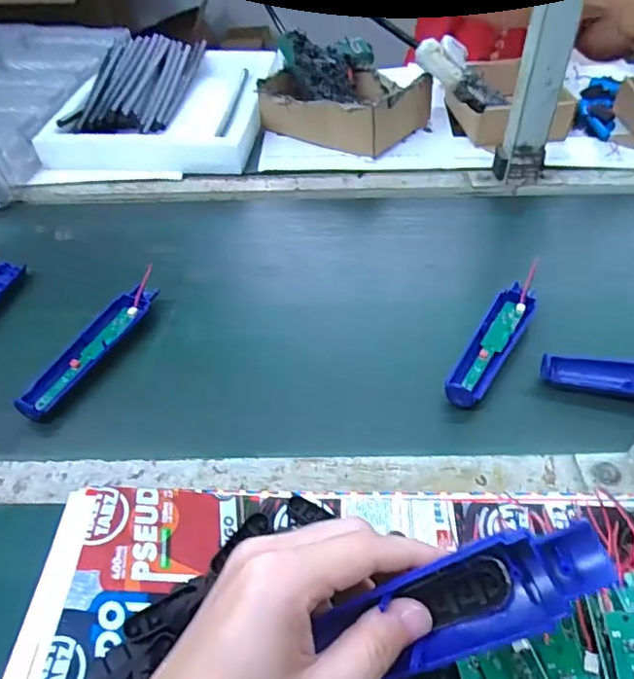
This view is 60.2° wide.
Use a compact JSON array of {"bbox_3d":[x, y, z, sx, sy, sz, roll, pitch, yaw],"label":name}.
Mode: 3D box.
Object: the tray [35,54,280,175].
[{"bbox_3d":[-0.224,-0.376,0.894,0.293,0.070,0.408,4,42,6],"label":"tray"}]

